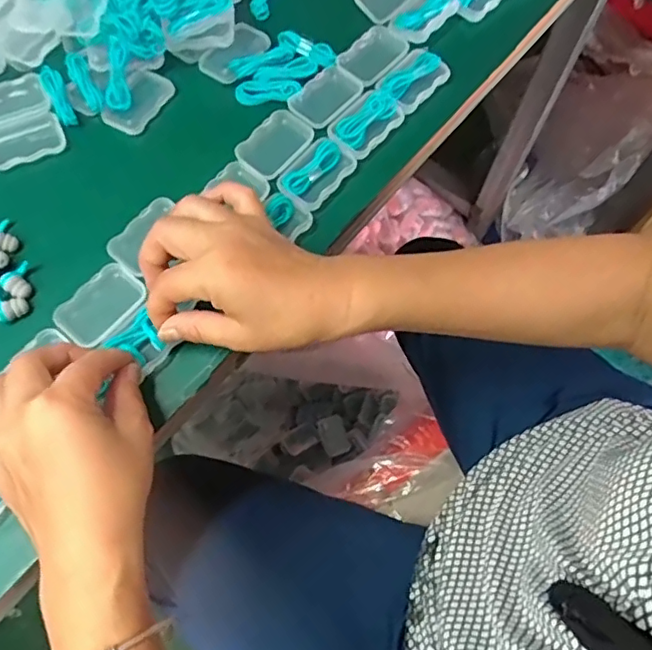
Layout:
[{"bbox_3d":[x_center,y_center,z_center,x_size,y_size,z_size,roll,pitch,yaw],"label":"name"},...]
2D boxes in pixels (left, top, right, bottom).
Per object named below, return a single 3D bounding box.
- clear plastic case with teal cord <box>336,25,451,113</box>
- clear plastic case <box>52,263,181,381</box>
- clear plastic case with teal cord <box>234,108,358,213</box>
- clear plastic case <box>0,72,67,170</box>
[{"bbox_3d":[0.053,-0.205,0.449,0.056,0.017,0.079,-41,74,-15],"label":"clear plastic case with teal cord"},{"bbox_3d":[-0.132,-0.001,0.369,0.076,0.016,0.054,41,73,13],"label":"clear plastic case"},{"bbox_3d":[-0.022,-0.122,0.417,0.076,0.007,0.058,39,73,14],"label":"clear plastic case with teal cord"},{"bbox_3d":[-0.234,-0.156,0.435,0.055,0.012,0.083,-23,70,-9],"label":"clear plastic case"}]

